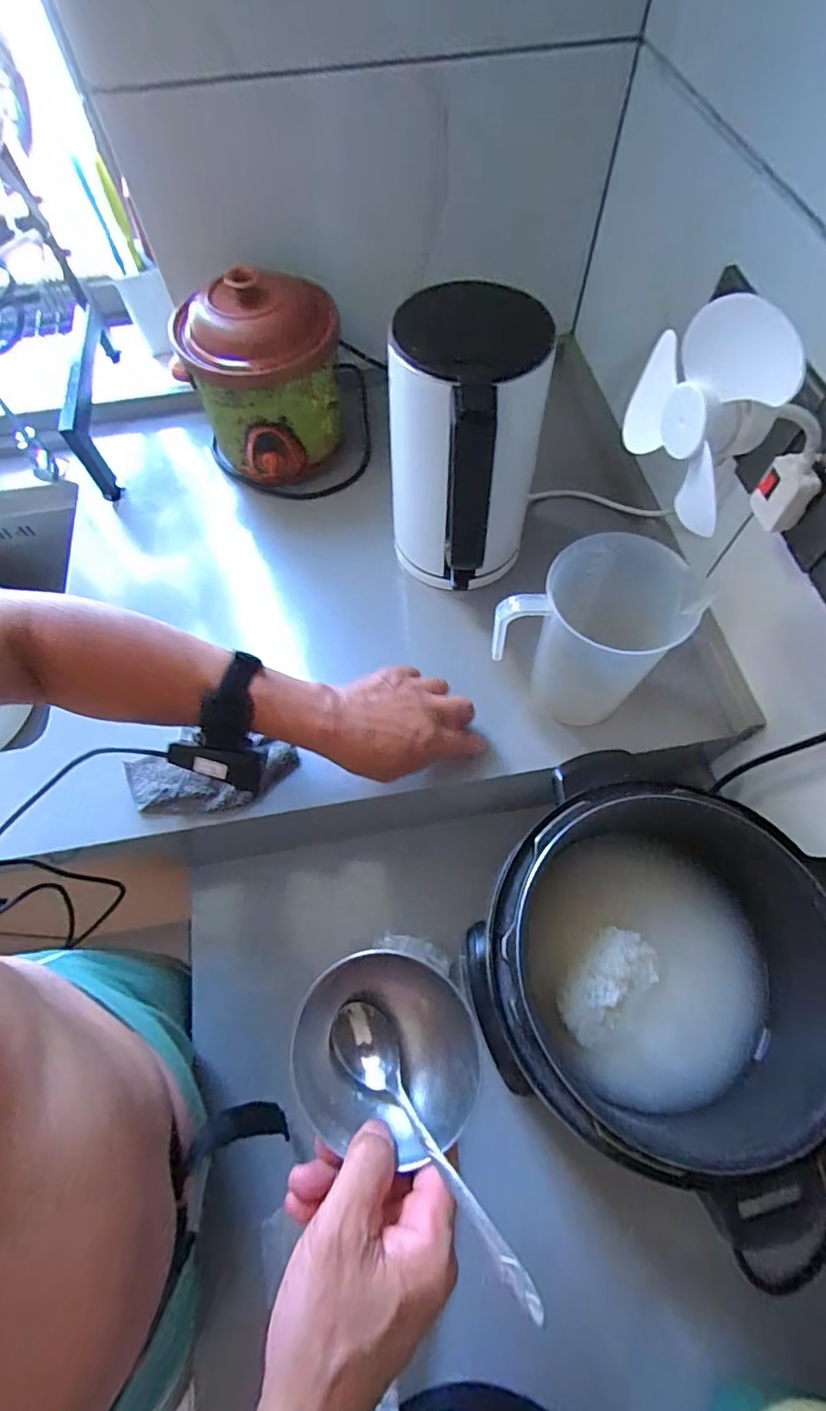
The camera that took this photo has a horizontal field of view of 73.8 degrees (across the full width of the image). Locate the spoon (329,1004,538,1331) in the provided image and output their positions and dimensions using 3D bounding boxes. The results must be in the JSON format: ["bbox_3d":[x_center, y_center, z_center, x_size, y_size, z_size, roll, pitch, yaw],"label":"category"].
[{"bbox_3d":[0.007,0.242,0.307,0.036,0.024,0.165,-38,54,-16],"label":"spoon"}]

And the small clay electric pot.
[{"bbox_3d":[-0.168,-0.373,0.636,0.180,0.167,0.146,-14,65,-5],"label":"small clay electric pot"}]

